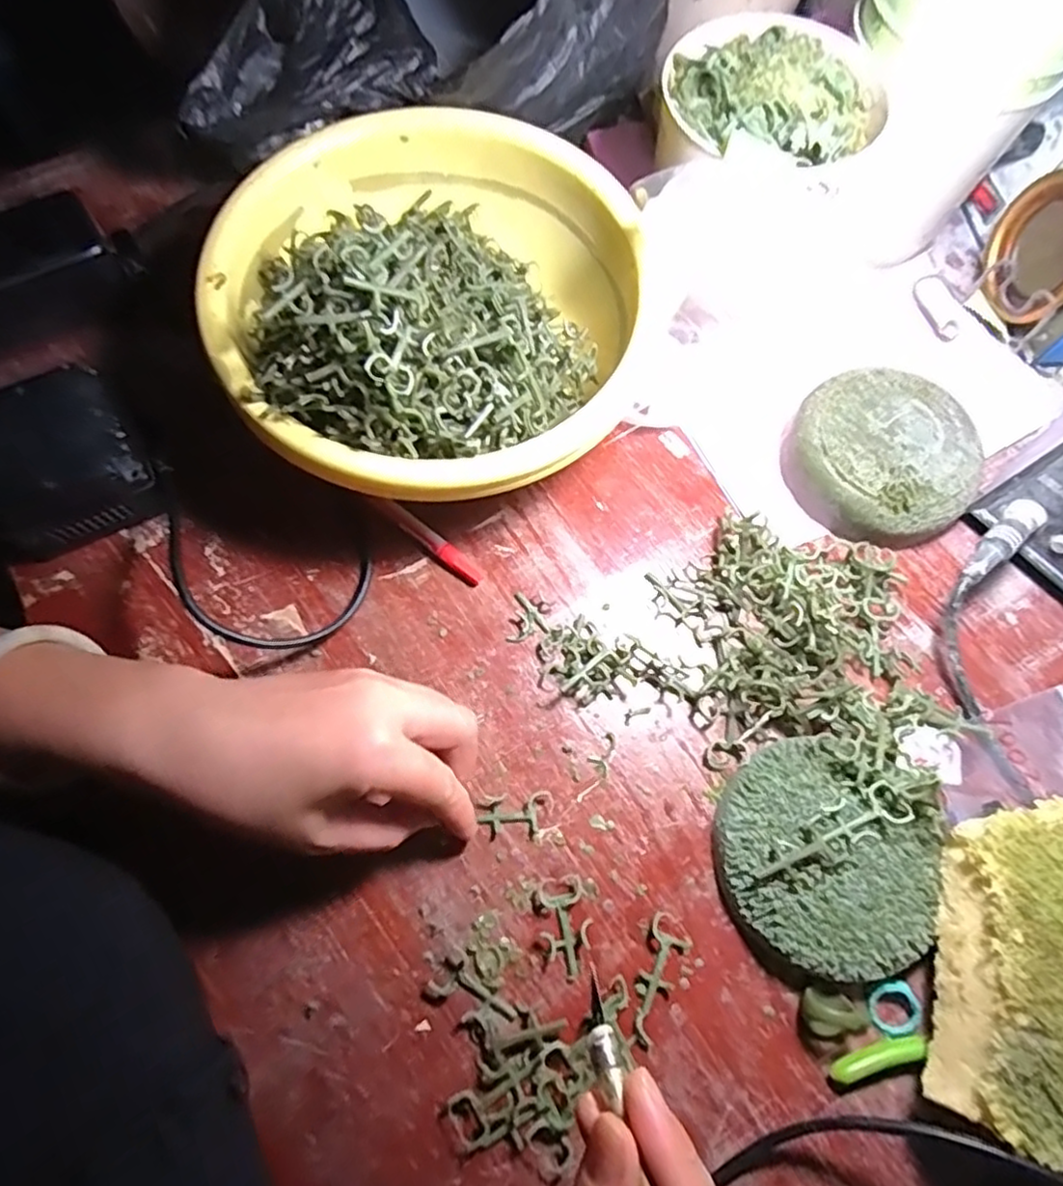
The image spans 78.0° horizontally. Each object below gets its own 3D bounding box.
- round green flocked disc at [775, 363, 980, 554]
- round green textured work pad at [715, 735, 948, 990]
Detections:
[{"bbox_3d":[0.200,-0.076,0.380,0.091,0.038,0.100,1,70,-2],"label":"round green flocked disc"},{"bbox_3d":[0.136,0.129,0.310,0.100,0.030,0.093,1,70,-2],"label":"round green textured work pad"}]

